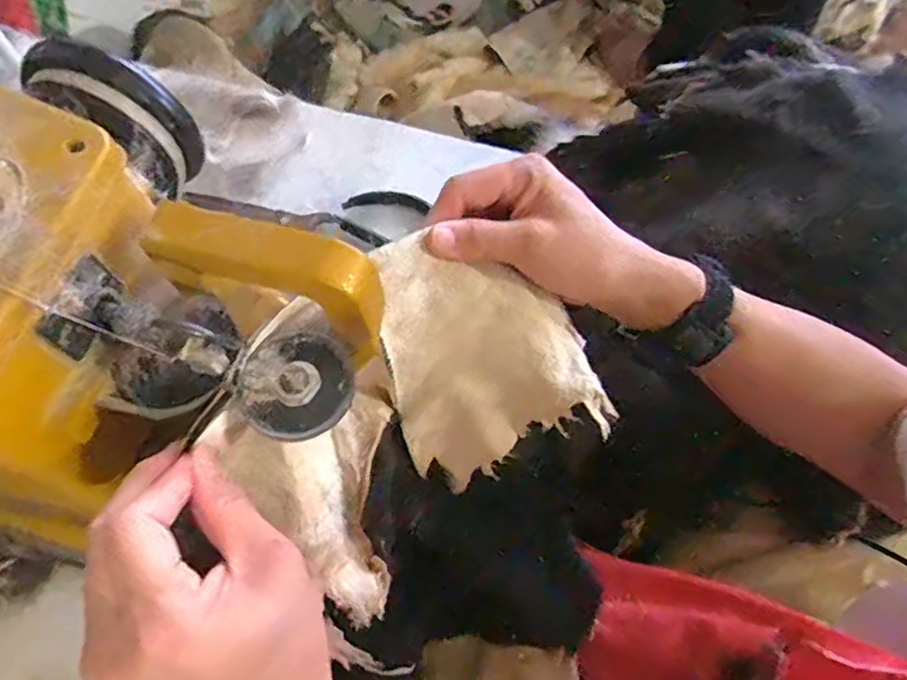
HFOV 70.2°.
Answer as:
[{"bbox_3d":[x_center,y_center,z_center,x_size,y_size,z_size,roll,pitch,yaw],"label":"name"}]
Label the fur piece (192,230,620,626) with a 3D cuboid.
[{"bbox_3d":[-0.015,0.033,0.339,0.188,0.060,0.161,-32,106,-7],"label":"fur piece"}]

